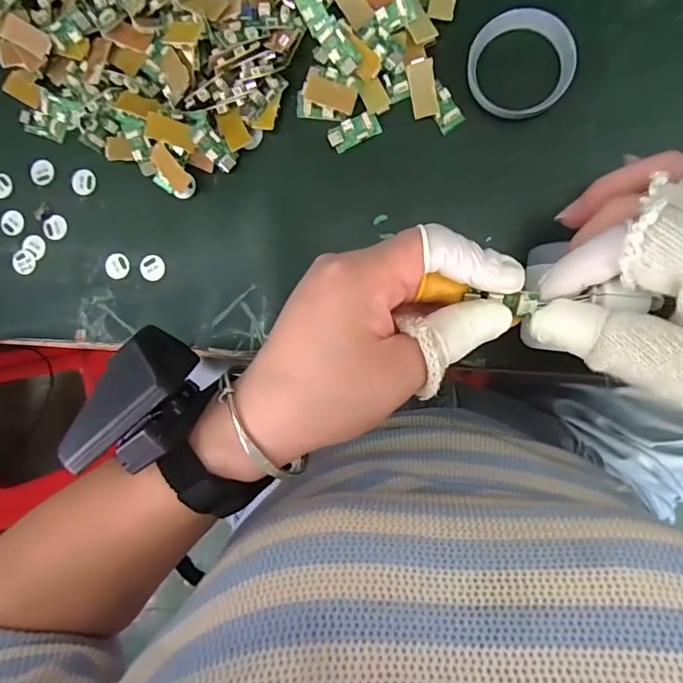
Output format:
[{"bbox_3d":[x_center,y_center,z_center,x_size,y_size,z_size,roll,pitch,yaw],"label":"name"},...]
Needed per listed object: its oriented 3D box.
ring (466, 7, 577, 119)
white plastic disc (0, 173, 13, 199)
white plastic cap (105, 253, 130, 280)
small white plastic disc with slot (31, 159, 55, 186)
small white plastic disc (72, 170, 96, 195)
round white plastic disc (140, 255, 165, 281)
[{"bbox_3d":[0.105,-0.162,0.287,0.058,0.012,0.057,0,91,9],"label":"ring"},{"bbox_3d":[-0.240,-0.110,0.345,0.017,0.004,0.017,0,91,9],"label":"white plastic disc"},{"bbox_3d":[-0.152,-0.051,0.334,0.016,0.004,0.016,0,91,9],"label":"white plastic cap"},{"bbox_3d":[-0.210,-0.118,0.343,0.015,0.004,0.018,24,94,8],"label":"small white plastic disc with slot"},{"bbox_3d":[-0.178,-0.110,0.337,0.017,0.004,0.017,0,91,9],"label":"small white plastic disc"},{"bbox_3d":[-0.128,-0.049,0.330,0.017,0.004,0.017,0,91,9],"label":"round white plastic disc"}]

